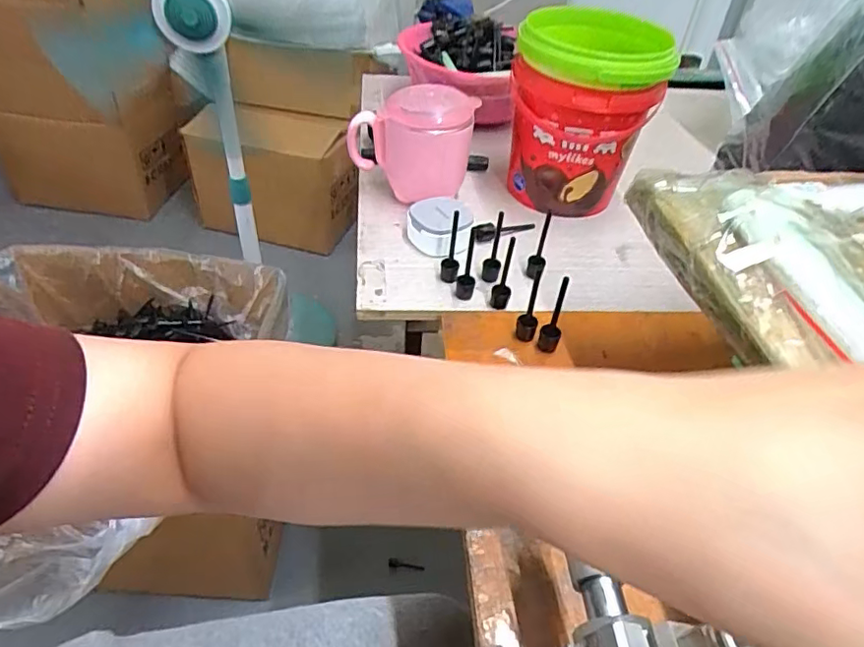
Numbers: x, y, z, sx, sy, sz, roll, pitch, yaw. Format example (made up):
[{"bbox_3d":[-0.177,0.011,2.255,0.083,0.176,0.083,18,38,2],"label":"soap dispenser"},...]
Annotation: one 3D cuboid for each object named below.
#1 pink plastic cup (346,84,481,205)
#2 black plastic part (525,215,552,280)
[{"bbox_3d":[-0.020,-0.165,0.539,0.112,0.112,0.072,9,44,4],"label":"pink plastic cup"},{"bbox_3d":[0.089,-0.066,0.467,0.014,0.059,0.012,15,44,10],"label":"black plastic part"}]

